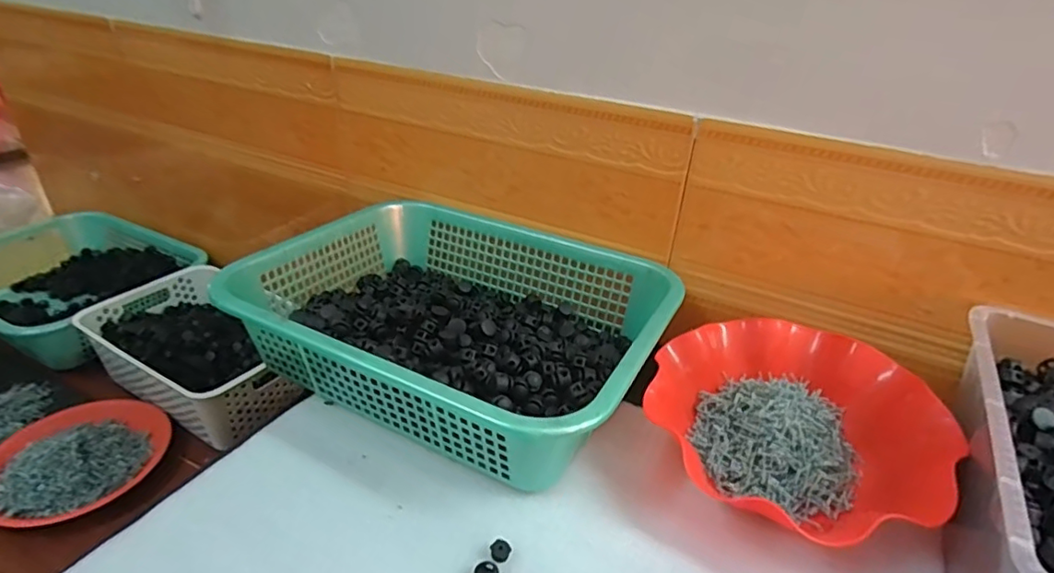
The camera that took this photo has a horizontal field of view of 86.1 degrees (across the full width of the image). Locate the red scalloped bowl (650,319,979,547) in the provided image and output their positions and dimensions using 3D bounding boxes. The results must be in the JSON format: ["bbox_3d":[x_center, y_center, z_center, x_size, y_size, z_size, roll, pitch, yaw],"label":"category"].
[{"bbox_3d":[0.217,0.111,0.479,0.222,0.072,0.202,10,34,12],"label":"red scalloped bowl"}]

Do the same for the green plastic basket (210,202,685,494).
[{"bbox_3d":[-0.067,0.022,0.559,0.380,0.099,0.292,18,36,23],"label":"green plastic basket"}]

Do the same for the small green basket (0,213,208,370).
[{"bbox_3d":[-0.778,-0.016,0.974,0.389,0.108,0.311,18,34,24],"label":"small green basket"}]

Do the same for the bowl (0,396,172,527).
[{"bbox_3d":[-0.558,0.194,0.690,0.189,0.056,0.191,2,31,-1],"label":"bowl"}]

